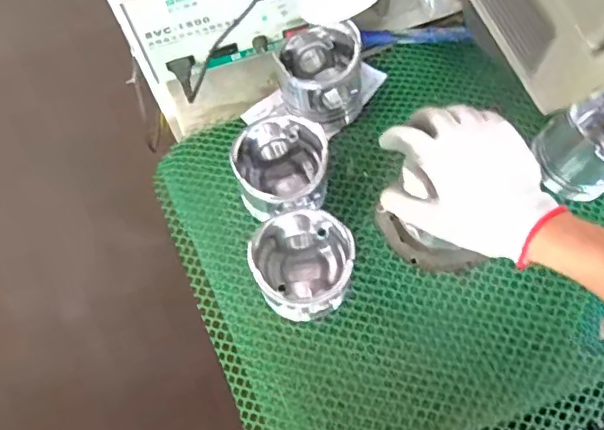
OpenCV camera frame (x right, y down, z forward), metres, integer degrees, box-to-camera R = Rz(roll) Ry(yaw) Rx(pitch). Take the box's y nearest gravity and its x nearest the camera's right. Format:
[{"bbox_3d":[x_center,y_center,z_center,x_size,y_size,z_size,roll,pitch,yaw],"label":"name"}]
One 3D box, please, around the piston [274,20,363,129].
[{"bbox_3d":[0.020,-0.152,0.626,0.090,0.075,0.098,0,69,1],"label":"piston"}]

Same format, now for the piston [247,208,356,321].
[{"bbox_3d":[-0.002,0.048,0.538,0.082,0.086,0.086,0,69,1],"label":"piston"}]

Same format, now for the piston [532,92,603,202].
[{"bbox_3d":[0.295,-0.072,0.578,0.098,0.075,0.084,-34,72,-12],"label":"piston"}]

